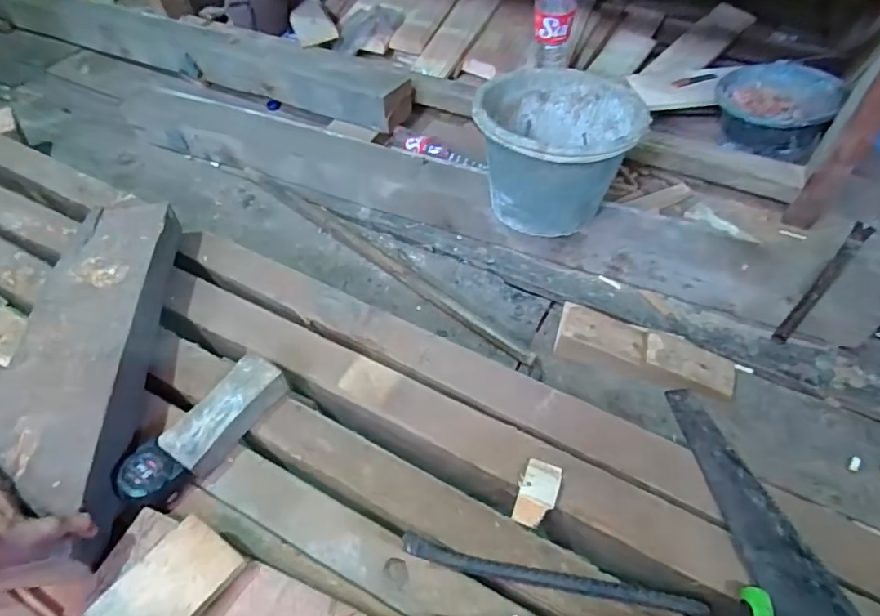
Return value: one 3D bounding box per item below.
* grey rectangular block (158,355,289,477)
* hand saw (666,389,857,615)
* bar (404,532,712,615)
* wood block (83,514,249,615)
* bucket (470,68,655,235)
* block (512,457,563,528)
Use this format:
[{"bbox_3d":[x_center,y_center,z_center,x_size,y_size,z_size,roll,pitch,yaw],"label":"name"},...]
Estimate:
[{"bbox_3d":[-0.281,0.134,0.694,0.069,0.037,0.157,29,58,20],"label":"grey rectangular block"},{"bbox_3d":[0.399,0.322,0.554,0.107,0.048,0.553,-6,53,-6],"label":"hand saw"},{"bbox_3d":[0.122,0.291,0.574,0.321,0.048,0.023,9,53,6],"label":"bar"},{"bbox_3d":[-0.283,0.291,0.512,0.080,0.024,0.169,32,59,21],"label":"wood block"},{"bbox_3d":[0.201,-0.279,0.956,0.262,0.221,0.284,1,53,-1],"label":"bucket"},{"bbox_3d":[0.120,0.224,0.647,0.045,0.016,0.085,17,54,11],"label":"block"}]

